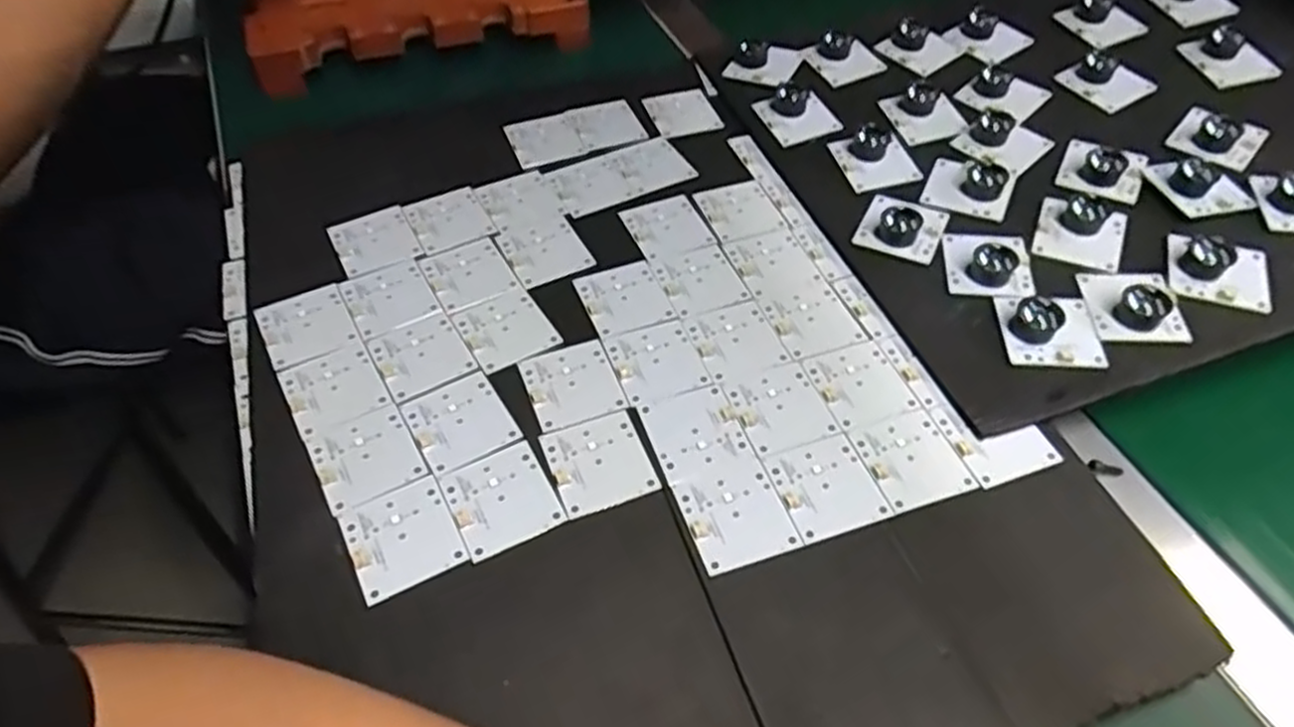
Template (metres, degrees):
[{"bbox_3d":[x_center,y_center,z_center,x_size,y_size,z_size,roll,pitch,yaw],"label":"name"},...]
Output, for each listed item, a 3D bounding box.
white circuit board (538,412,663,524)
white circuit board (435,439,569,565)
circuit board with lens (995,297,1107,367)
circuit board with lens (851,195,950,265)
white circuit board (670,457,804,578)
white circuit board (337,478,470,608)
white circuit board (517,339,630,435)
[{"bbox_3d":[-0.022,0.046,0.364,0.044,0.004,0.045,-17,56,-13],"label":"white circuit board"},{"bbox_3d":[-0.065,0.060,0.351,0.044,0.005,0.046,-22,54,-19],"label":"white circuit board"},{"bbox_3d":[0.207,-0.022,0.402,0.047,0.017,0.044,4,50,2],"label":"circuit board with lens"},{"bbox_3d":[0.148,-0.083,0.454,0.045,0.014,0.044,22,53,16],"label":"circuit board with lens"},{"bbox_3d":[0.039,0.066,0.347,0.043,0.004,0.046,-15,52,-13],"label":"white circuit board"},{"bbox_3d":[-0.105,0.075,0.339,0.043,0.006,0.045,-22,54,-19],"label":"white circuit board"},{"bbox_3d":[-0.036,0.010,0.390,0.043,0.004,0.046,-16,52,-14],"label":"white circuit board"}]

